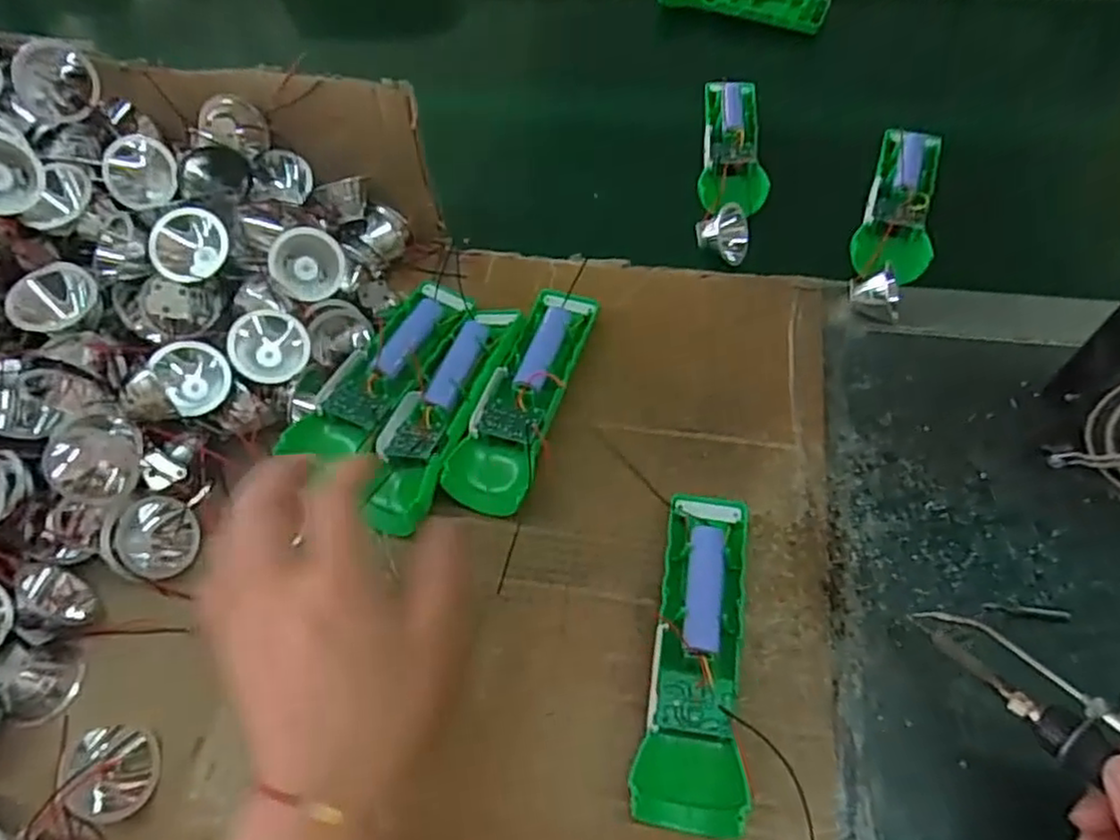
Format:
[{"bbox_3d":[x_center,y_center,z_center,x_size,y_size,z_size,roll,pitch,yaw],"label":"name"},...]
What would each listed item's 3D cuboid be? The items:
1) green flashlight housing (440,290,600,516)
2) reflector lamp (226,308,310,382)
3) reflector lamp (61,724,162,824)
[{"bbox_3d":[-0.021,-0.017,0.437,0.049,0.031,0.160,16,61,13],"label":"green flashlight housing"},{"bbox_3d":[-0.178,-0.045,0.423,0.043,0.028,0.043,-3,96,-28],"label":"reflector lamp"},{"bbox_3d":[-0.217,0.171,0.335,0.039,0.027,0.039,14,58,-33],"label":"reflector lamp"}]

